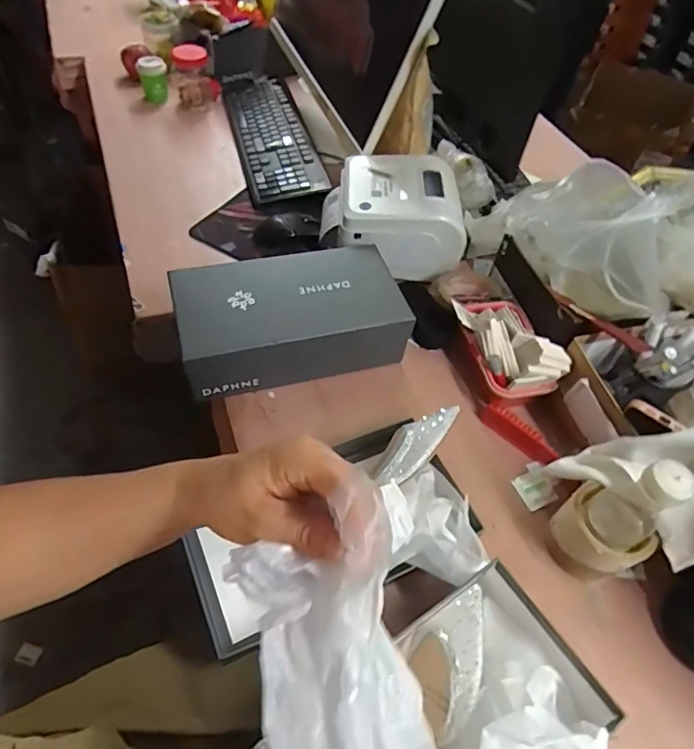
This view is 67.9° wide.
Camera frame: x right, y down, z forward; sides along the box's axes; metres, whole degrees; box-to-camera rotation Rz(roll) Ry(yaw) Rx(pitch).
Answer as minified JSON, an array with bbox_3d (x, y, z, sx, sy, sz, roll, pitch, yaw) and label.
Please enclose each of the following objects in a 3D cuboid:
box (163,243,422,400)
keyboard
[{"bbox_3d":[-0.079,-0.079,0.717,0.292,0.101,0.150,-12,55,-15],"label":"box"},{"bbox_3d":[-0.160,-0.512,1.065,0.148,0.025,0.457,-10,54,-13],"label":"keyboard"}]

